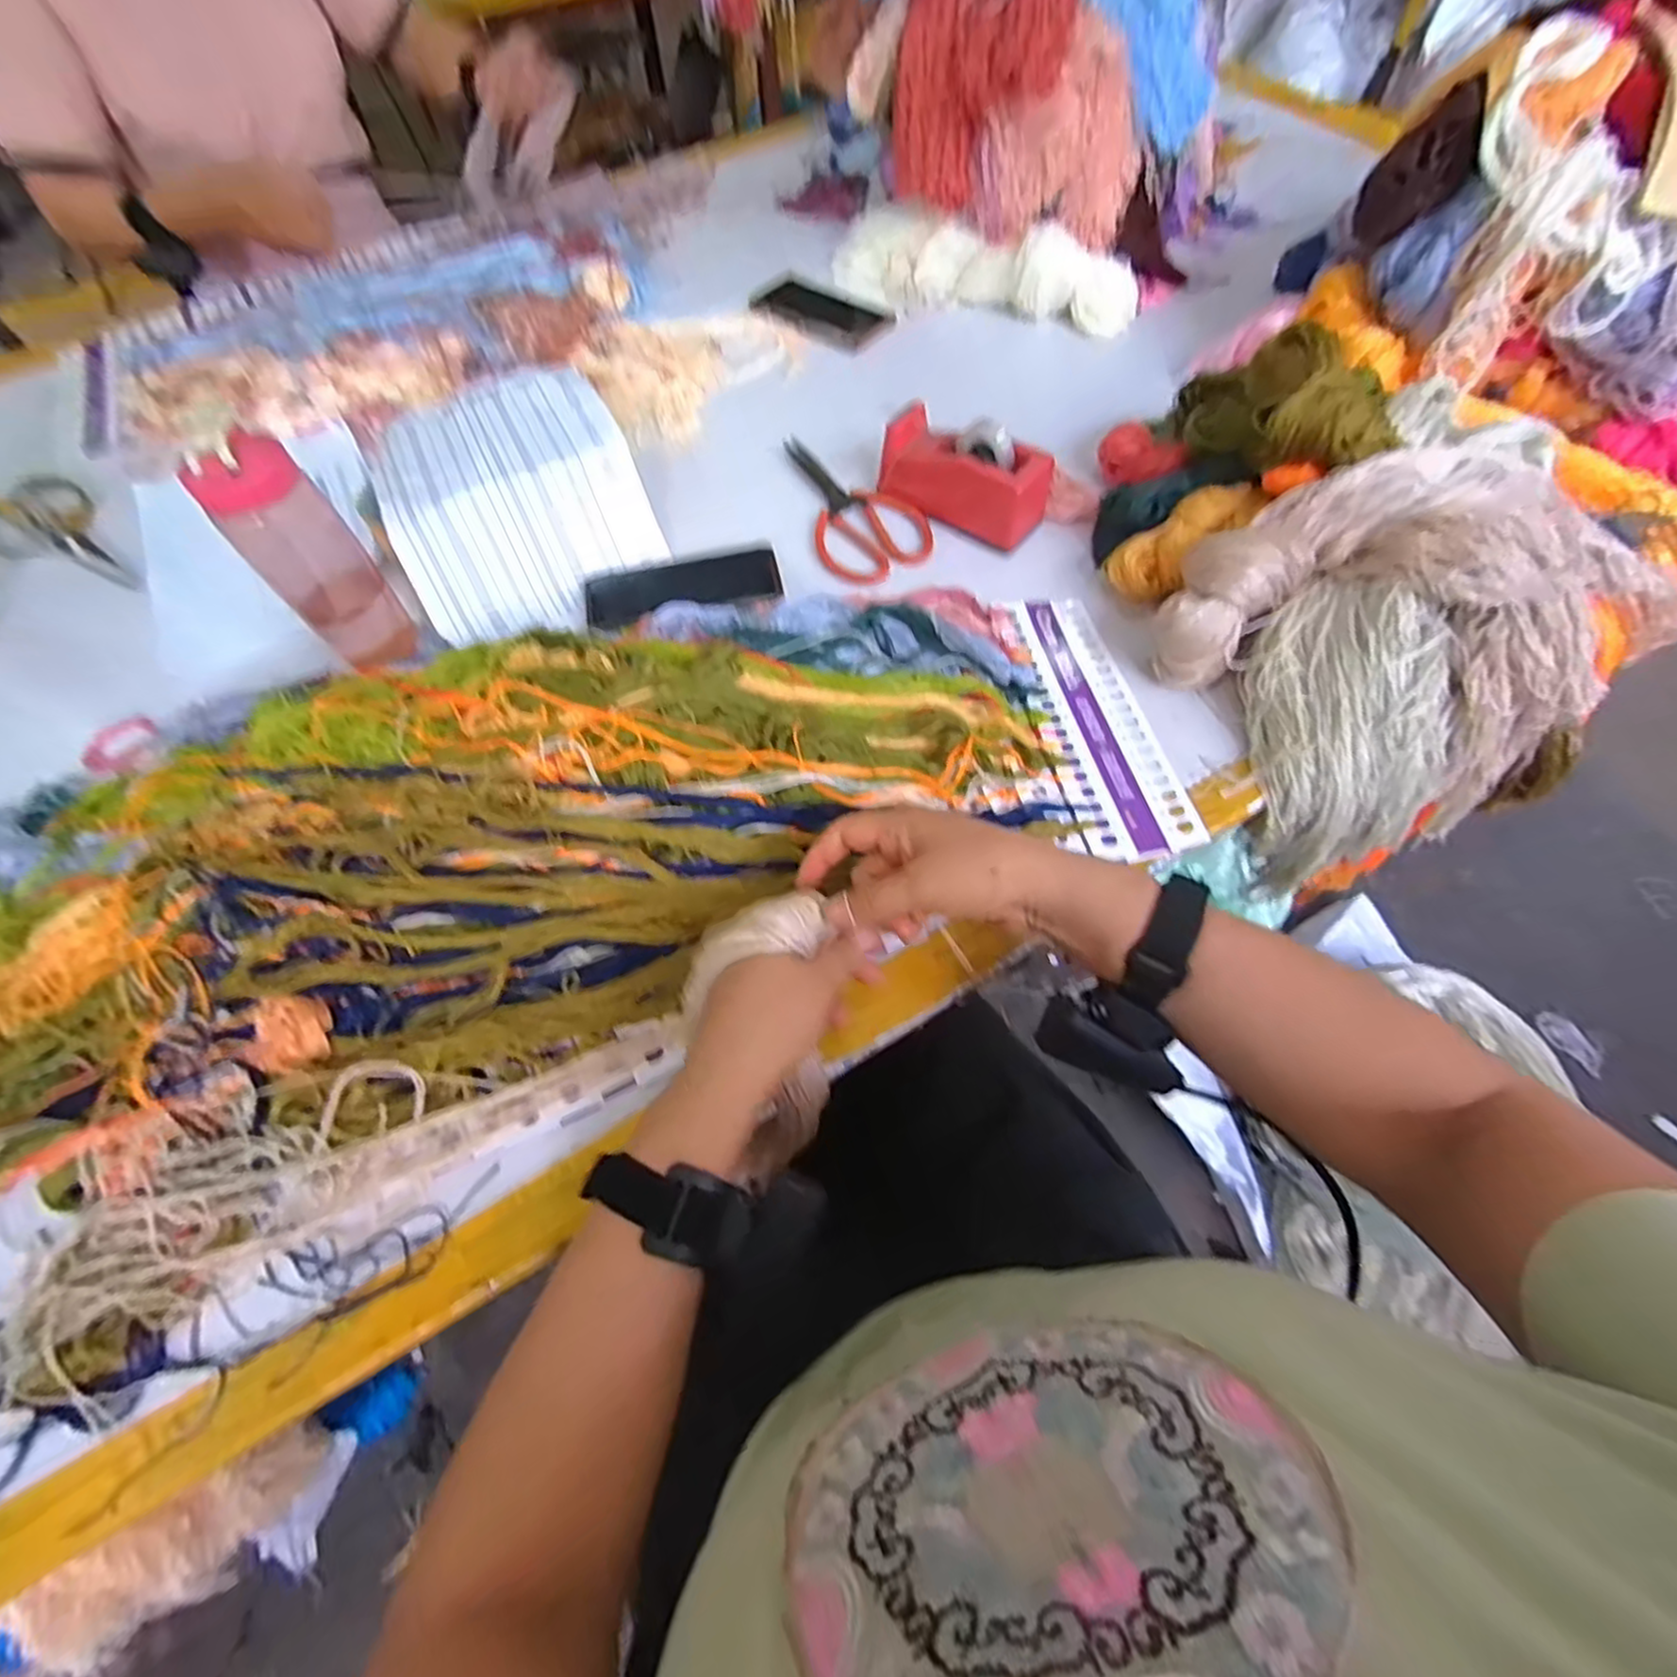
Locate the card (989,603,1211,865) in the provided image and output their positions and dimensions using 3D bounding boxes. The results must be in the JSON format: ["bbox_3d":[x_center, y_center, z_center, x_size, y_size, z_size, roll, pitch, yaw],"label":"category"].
[{"bbox_3d":[0.188,-0.092,0.550,0.086,0.009,0.239,-10,62,-10],"label":"card"}]

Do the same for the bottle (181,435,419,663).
[{"bbox_3d":[-0.388,-0.209,0.536,0.065,0.175,0.055,-41,68,-18],"label":"bottle"}]

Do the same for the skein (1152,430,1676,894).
[{"bbox_3d":[0.388,-0.133,0.521,0.249,0.186,0.216,-22,63,-8],"label":"skein"}]

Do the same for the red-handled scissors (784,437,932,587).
[{"bbox_3d":[0.006,-0.320,0.688,0.098,0.009,0.206,-25,64,-11],"label":"red-handled scissors"}]

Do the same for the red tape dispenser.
[{"bbox_3d":[0.108,-0.320,0.644,0.150,0.069,0.064,32,67,18],"label":"red tape dispenser"}]

